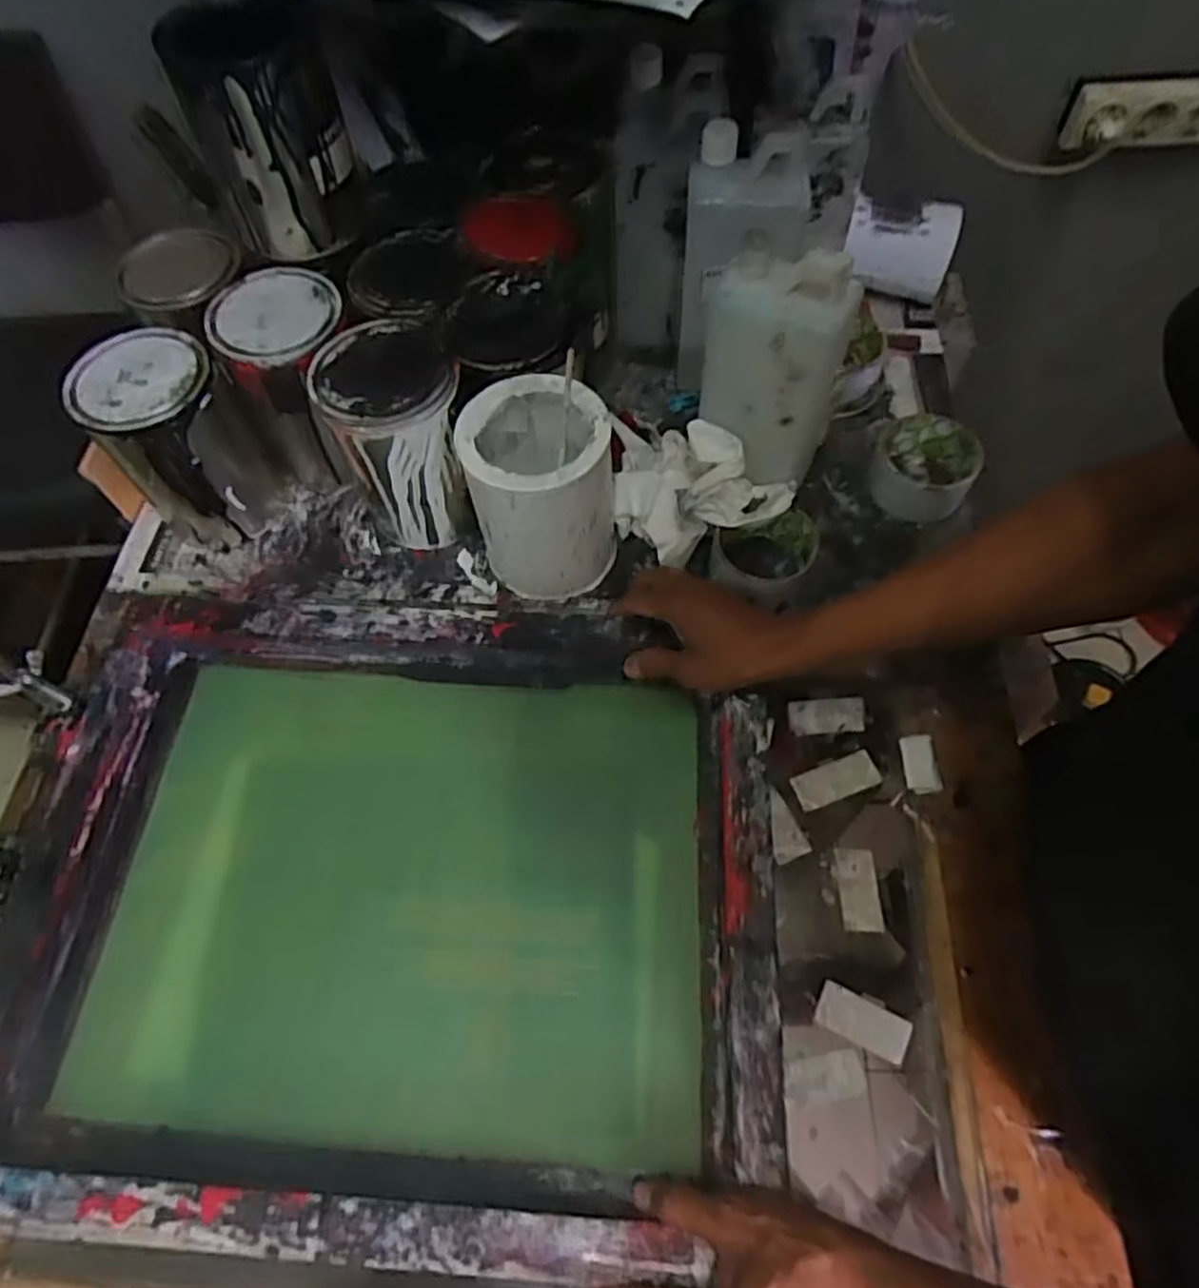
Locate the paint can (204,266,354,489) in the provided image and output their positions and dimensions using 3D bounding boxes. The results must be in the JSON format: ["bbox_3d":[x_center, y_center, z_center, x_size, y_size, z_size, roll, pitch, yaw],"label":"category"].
[{"bbox_3d":[-0.255,-0.228,0.667,0.109,0.154,0.109,-14,62,-6],"label":"paint can"}]

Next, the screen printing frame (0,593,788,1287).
[{"bbox_3d":[-0.140,0.154,0.513,0.494,0.041,0.402,2,62,3],"label":"screen printing frame"}]

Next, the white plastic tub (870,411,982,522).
[{"bbox_3d":[0.277,-0.151,0.649,0.082,0.055,0.085,-1,62,2],"label":"white plastic tub"}]

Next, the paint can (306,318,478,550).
[{"bbox_3d":[-0.157,-0.166,0.623,0.099,0.166,0.102,-1,62,2],"label":"paint can"}]

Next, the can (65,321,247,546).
[{"bbox_3d":[-0.350,-0.168,0.637,0.101,0.153,0.110,-1,62,2],"label":"can"}]

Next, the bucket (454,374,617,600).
[{"bbox_3d":[-0.045,-0.120,0.601,0.105,0.145,0.112,-1,62,2],"label":"bucket"}]

